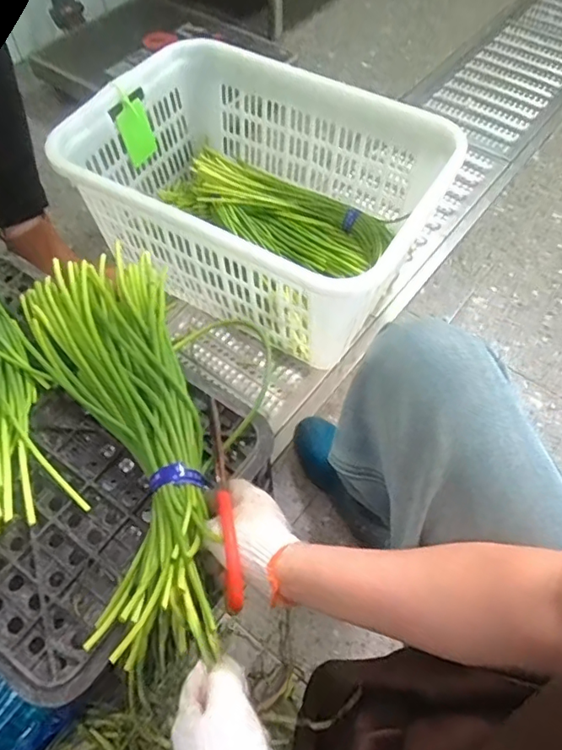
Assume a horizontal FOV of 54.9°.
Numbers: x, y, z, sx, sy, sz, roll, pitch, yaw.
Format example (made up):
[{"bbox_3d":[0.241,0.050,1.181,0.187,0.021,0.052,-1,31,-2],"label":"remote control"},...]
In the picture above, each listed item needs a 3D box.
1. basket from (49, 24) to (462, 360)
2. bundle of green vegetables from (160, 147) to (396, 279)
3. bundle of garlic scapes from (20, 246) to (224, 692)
[{"bbox_3d":[-0.047,-0.322,0.974,0.573,0.283,0.463,27,62,14],"label":"basket"},{"bbox_3d":[-0.013,-0.316,1.029,0.438,0.079,0.203,32,64,17],"label":"bundle of green vegetables"},{"bbox_3d":[-0.159,0.045,0.572,0.162,0.068,0.478,-18,55,-11],"label":"bundle of garlic scapes"}]

